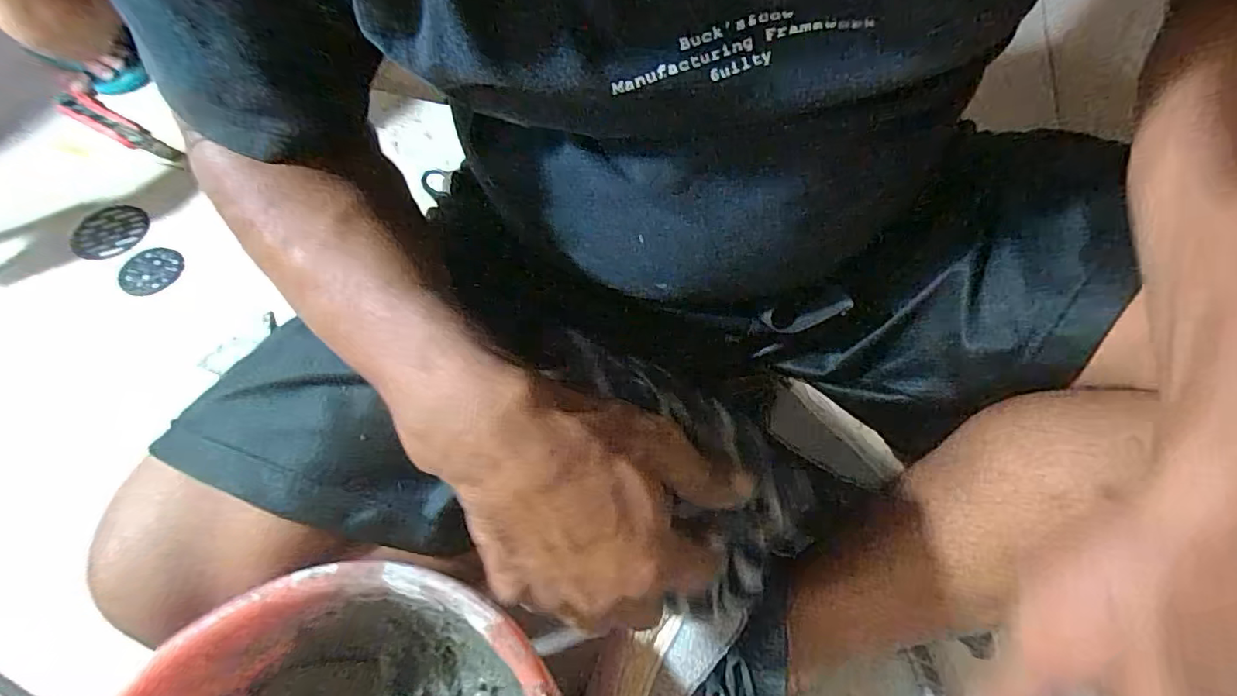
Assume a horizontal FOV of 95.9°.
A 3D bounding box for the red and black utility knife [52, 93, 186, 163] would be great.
[{"bbox_3d":[-0.633,-0.280,0.707,0.211,0.020,0.039,26,64,14],"label":"red and black utility knife"}]

